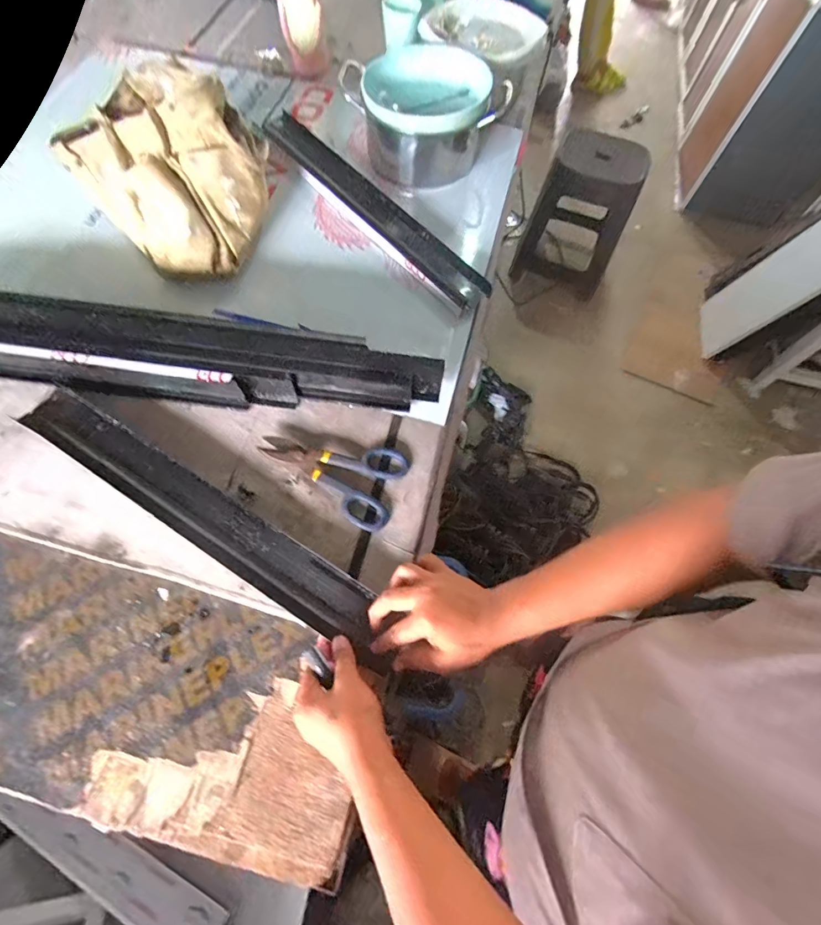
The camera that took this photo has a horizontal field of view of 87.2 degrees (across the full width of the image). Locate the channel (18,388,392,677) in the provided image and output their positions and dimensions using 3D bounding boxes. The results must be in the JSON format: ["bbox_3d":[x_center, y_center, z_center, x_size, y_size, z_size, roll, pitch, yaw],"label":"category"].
[{"bbox_3d":[-0.256,0.062,0.536,0.555,0.018,0.069,31,71,10],"label":"channel"}]

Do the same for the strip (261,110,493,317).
[{"bbox_3d":[-0.082,-0.461,0.763,0.083,0.023,0.565,-38,73,-17],"label":"strip"}]

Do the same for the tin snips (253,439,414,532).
[{"bbox_3d":[-0.107,0.008,0.575,0.189,0.018,0.112,20,67,6],"label":"tin snips"}]

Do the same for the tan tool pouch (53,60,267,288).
[{"bbox_3d":[-0.354,-0.451,0.665,0.287,0.186,0.251,43,71,15],"label":"tan tool pouch"}]

